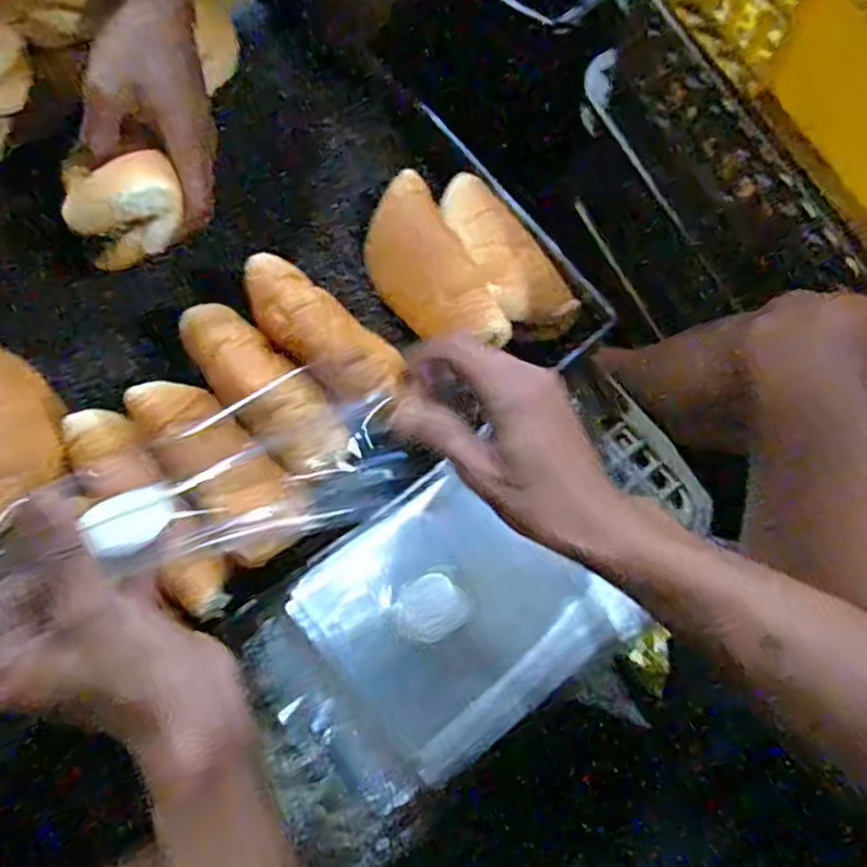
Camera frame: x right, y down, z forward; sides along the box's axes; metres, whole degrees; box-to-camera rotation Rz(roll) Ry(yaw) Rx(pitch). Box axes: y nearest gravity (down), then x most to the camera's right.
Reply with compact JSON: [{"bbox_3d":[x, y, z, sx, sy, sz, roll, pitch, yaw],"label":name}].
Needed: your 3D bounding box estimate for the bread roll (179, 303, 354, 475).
[{"bbox_3d":[-0.115,-0.031,0.473,0.051,0.035,0.138,-43,76,-13],"label":"bread roll"}]

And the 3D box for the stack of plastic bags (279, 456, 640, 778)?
[{"bbox_3d":[0.015,0.115,0.461,0.173,0.021,0.159,-37,75,-12],"label":"stack of plastic bags"}]

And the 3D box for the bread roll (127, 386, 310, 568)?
[{"bbox_3d":[-0.144,0.020,0.462,0.056,0.031,0.138,-39,76,-12],"label":"bread roll"}]

